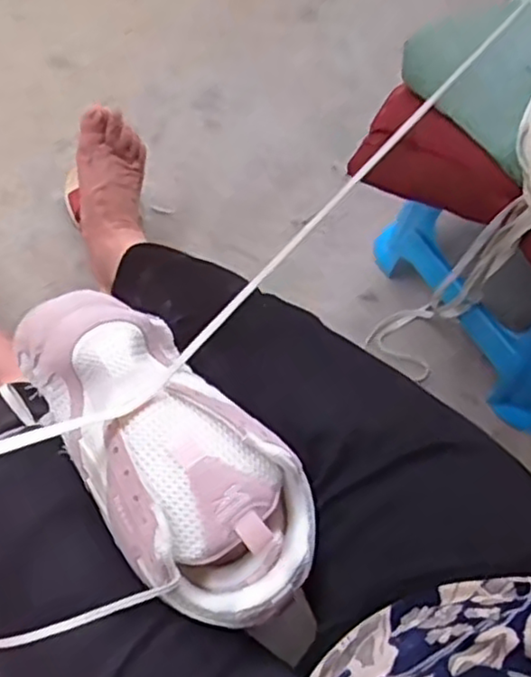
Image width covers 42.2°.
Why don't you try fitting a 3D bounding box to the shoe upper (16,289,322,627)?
[{"bbox_3d":[-0.072,0.058,0.433,0.107,0.059,0.254,-39,71,-14],"label":"shoe upper"}]

